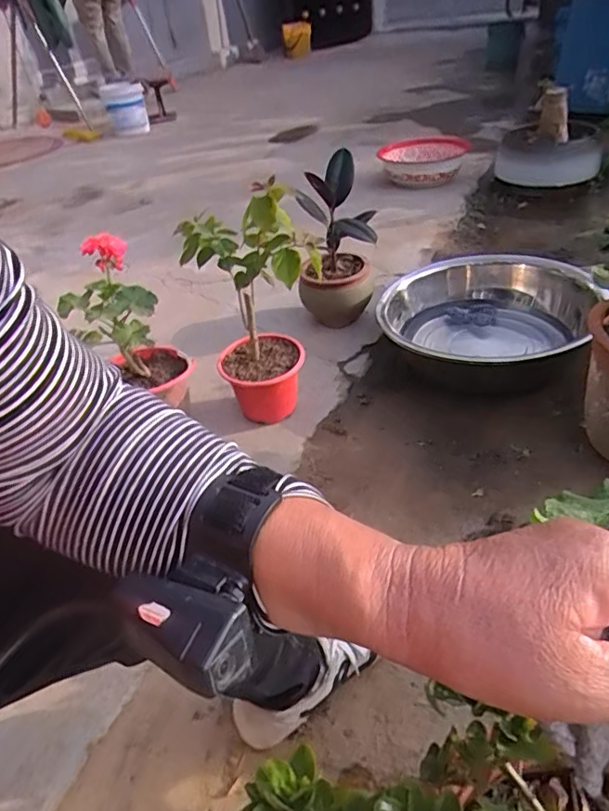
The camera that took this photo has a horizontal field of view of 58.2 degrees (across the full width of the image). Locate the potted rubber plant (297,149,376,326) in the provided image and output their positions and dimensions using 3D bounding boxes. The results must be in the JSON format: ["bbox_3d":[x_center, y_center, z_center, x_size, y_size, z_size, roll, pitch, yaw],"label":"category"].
[{"bbox_3d":[0.066,-0.331,1.203,0.162,0.349,0.181,-8,38,0],"label":"potted rubber plant"}]

